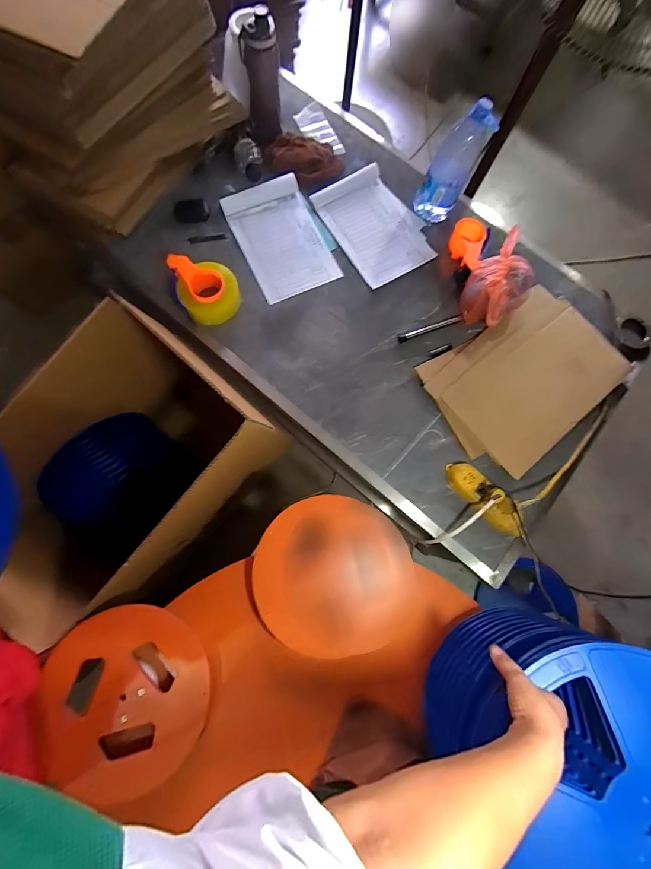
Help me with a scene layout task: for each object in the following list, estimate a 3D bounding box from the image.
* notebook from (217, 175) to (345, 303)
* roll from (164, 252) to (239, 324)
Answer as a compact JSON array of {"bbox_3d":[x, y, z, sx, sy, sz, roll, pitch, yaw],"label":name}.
[{"bbox_3d":[-0.114,-0.500,0.909,0.204,0.030,0.311,-25,80,-6],"label":"notebook"},{"bbox_3d":[-0.276,-0.352,0.842,0.133,0.069,0.164,-21,80,-5],"label":"roll"}]

